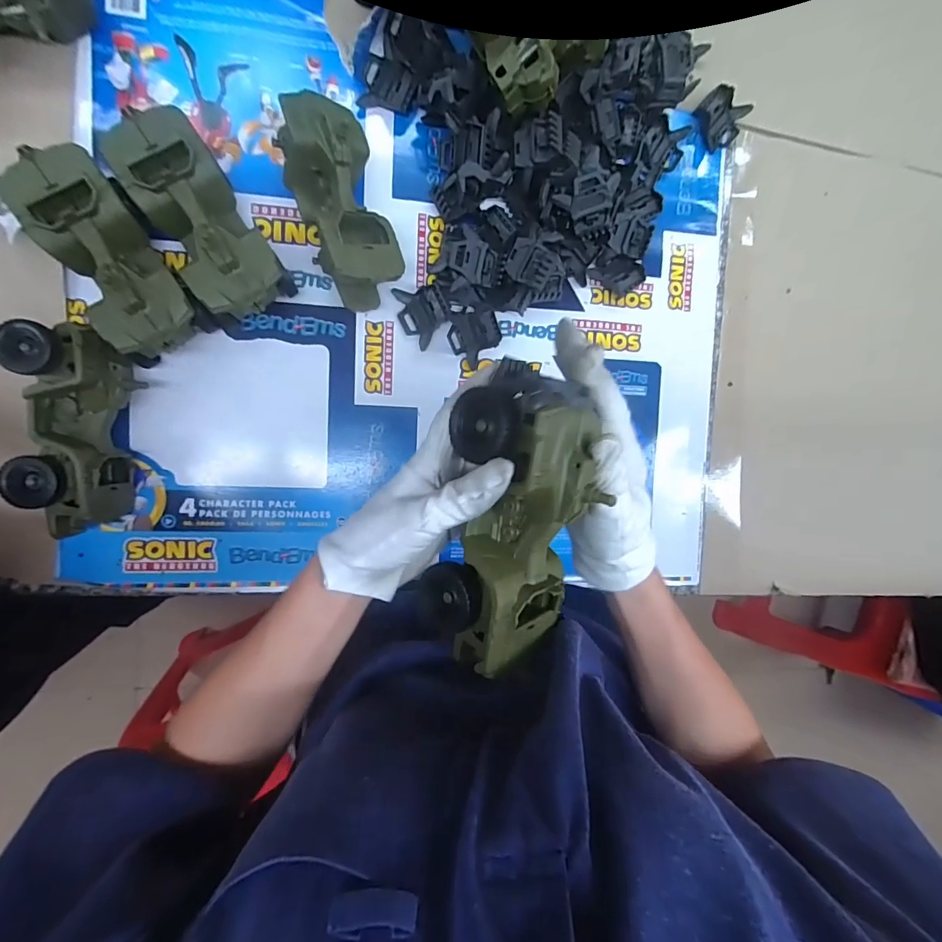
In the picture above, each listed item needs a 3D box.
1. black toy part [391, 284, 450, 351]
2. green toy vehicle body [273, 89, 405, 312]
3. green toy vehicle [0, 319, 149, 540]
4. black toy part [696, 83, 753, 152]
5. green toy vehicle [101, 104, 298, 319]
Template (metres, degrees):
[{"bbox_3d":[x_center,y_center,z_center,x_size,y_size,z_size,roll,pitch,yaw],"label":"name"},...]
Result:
[{"bbox_3d":[-0.052,-0.169,0.488,0.047,0.030,0.066,-27,97,-6],"label":"black toy part"},{"bbox_3d":[-0.124,-0.252,0.450,0.080,0.077,0.173,-18,96,-7],"label":"green toy vehicle body"},{"bbox_3d":[-0.360,-0.034,0.424,0.086,0.082,0.185,5,93,-9],"label":"green toy vehicle"},{"bbox_3d":[0.289,-0.406,0.529,0.061,0.024,0.054,-45,99,-3],"label":"black toy part"},{"bbox_3d":[-0.248,-0.228,0.431,0.079,0.083,0.176,-33,98,-5],"label":"green toy vehicle"}]

